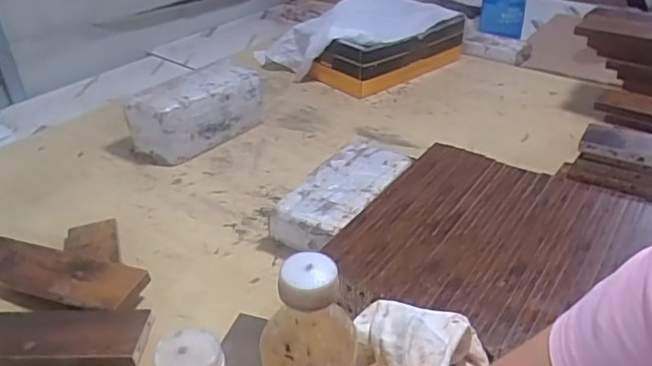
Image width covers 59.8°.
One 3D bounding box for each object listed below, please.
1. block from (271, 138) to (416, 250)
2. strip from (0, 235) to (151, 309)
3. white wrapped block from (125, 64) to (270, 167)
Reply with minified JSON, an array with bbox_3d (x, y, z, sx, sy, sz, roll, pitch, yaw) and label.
[{"bbox_3d":[0.028,0.019,0.762,0.101,0.065,0.213,18,38,30],"label":"block"},{"bbox_3d":[-0.347,0.098,0.675,0.311,0.021,0.065,7,42,21],"label":"strip"},{"bbox_3d":[-0.216,-0.124,0.961,0.108,0.108,0.217,22,40,33],"label":"white wrapped block"}]

